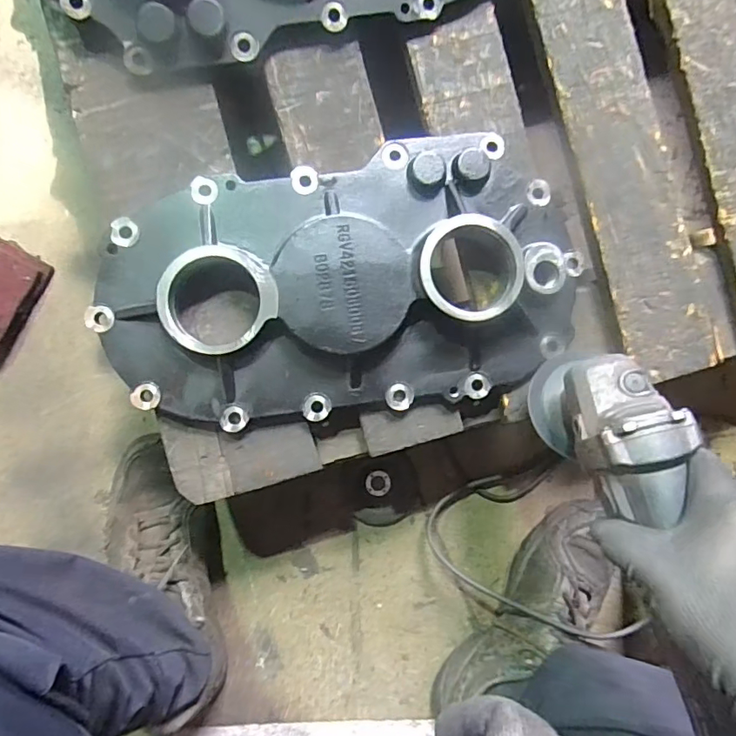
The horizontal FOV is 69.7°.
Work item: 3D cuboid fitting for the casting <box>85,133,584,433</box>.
[{"bbox_3d":[-0.020,-0.067,0.443,0.391,0.043,0.217,-11,92,-4],"label":"casting"}]

